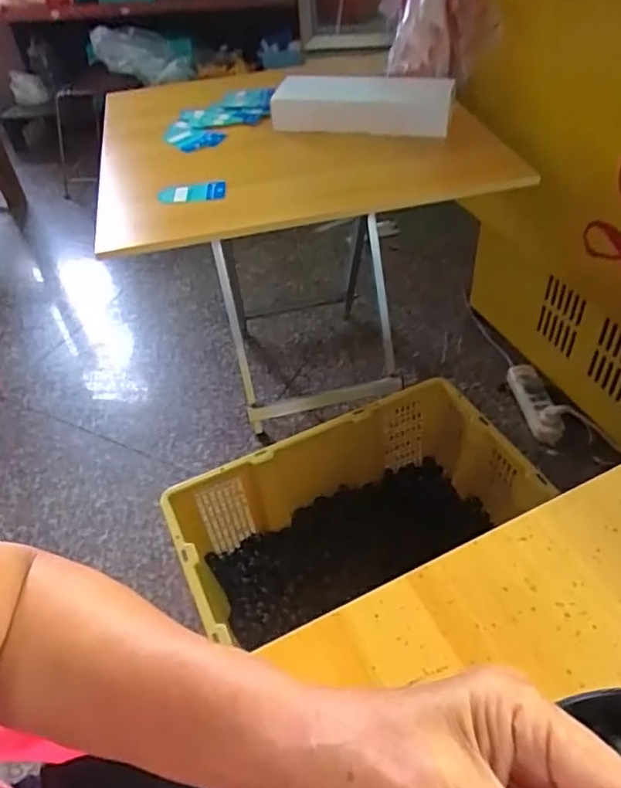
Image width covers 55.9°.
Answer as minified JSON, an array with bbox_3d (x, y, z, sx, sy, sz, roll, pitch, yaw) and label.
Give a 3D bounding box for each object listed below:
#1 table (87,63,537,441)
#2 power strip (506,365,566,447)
[{"bbox_3d":[-0.022,-0.276,1.134,0.590,0.536,0.585,-11,45,-4],"label":"table"},{"bbox_3d":[0.453,0.018,1.185,0.055,0.050,0.191,-9,45,-1],"label":"power strip"}]

